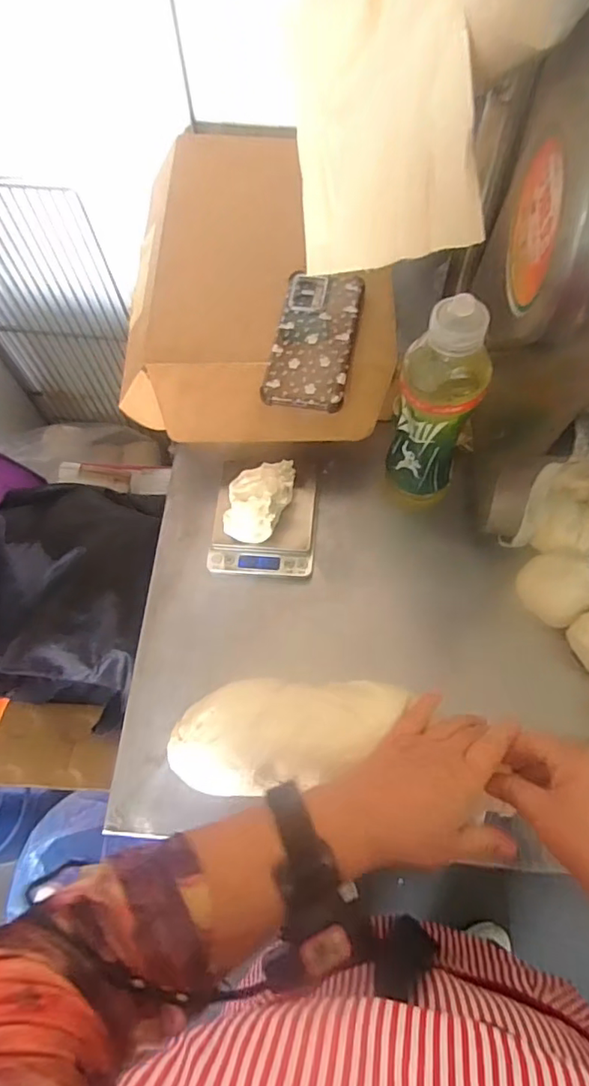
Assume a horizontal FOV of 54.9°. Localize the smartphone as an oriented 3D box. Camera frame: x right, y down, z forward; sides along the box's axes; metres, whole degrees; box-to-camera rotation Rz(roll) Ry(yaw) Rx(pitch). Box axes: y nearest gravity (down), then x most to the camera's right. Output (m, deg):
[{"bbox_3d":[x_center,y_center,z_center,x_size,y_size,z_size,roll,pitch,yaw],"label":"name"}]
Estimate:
[{"bbox_3d":[0.021,-0.204,0.563,0.078,0.009,0.165,8,67,6],"label":"smartphone"}]

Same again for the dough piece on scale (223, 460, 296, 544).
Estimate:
[{"bbox_3d":[-0.033,-0.042,0.556,0.051,0.060,0.084,22,68,13],"label":"dough piece on scale"}]

